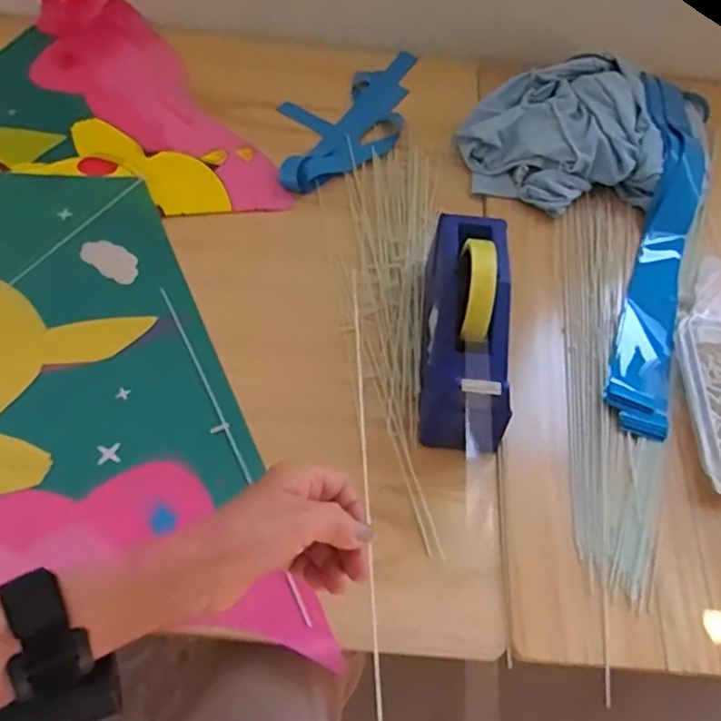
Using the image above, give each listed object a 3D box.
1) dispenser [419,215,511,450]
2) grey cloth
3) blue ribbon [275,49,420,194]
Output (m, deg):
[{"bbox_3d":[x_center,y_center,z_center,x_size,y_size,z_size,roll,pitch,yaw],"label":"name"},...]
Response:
[{"bbox_3d":[0.093,-0.025,0.568,0.072,0.113,0.218,4,58,-1],"label":"dispenser"},{"bbox_3d":[0.237,-0.281,0.771,0.220,0.061,0.223,2,58,-2],"label":"grey cloth"},{"bbox_3d":[-0.008,-0.308,0.795,0.276,0.027,0.147,-30,64,-20],"label":"blue ribbon"}]

